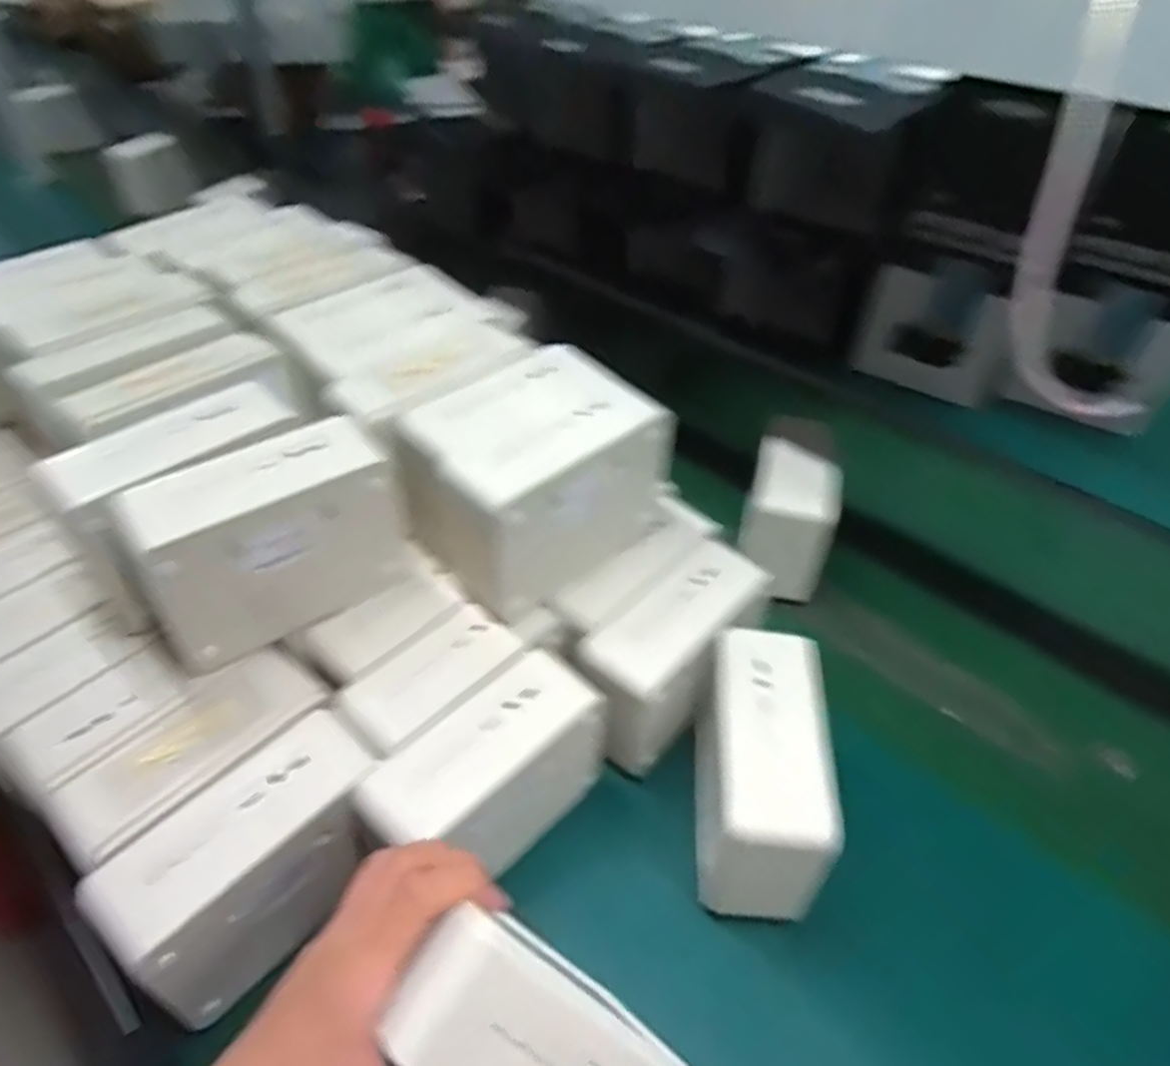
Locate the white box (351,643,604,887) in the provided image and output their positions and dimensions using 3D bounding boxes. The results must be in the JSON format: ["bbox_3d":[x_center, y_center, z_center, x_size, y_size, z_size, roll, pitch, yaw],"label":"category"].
[{"bbox_3d":[-0.055,0.149,0.453,0.054,0.101,0.140,34,51,31],"label":"white box"}]

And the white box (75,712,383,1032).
[{"bbox_3d":[-0.173,0.178,0.410,0.062,0.088,0.135,31,49,29],"label":"white box"}]

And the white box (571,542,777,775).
[{"bbox_3d":[0.060,0.084,0.517,0.140,0.089,0.061,-31,51,-32],"label":"white box"}]

